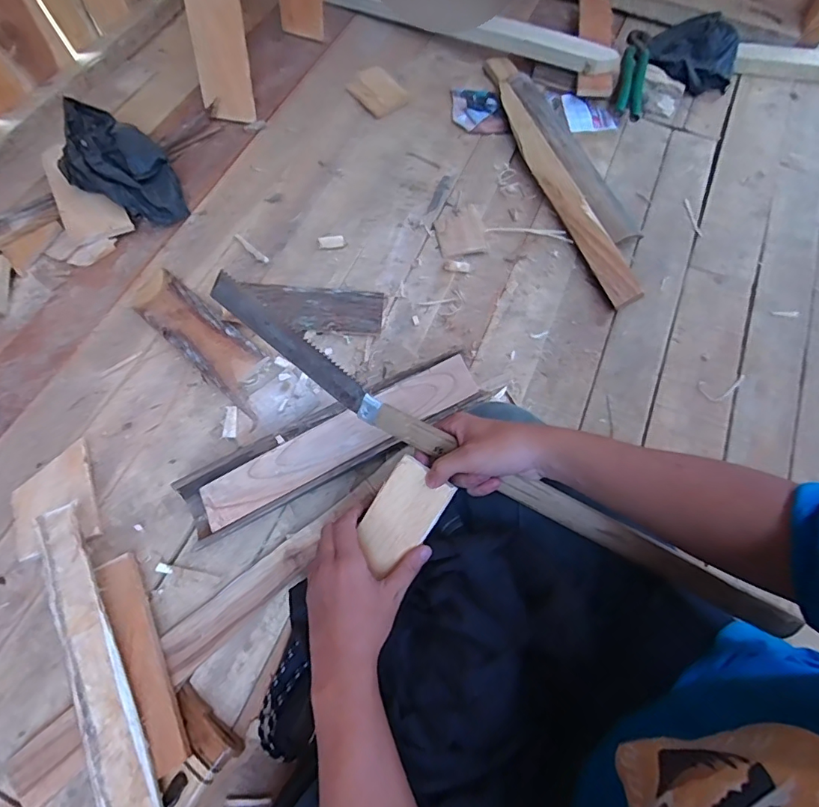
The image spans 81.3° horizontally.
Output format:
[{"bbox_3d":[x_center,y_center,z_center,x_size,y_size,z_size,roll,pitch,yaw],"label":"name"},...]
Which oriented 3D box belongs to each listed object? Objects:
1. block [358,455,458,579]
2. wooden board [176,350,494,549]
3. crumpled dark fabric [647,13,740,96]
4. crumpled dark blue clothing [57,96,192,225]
[{"bbox_3d":[-0.009,0.106,0.458,0.063,0.008,0.101,38,95,24],"label":"block"},{"bbox_3d":[-0.097,0.050,0.638,0.411,0.071,0.088,-27,71,-13],"label":"wooden board"},{"bbox_3d":[0.588,-0.720,0.983,0.172,0.053,0.182,14,67,4],"label":"crumpled dark fabric"},{"bbox_3d":[-0.492,-0.394,0.801,0.138,0.079,0.251,-41,74,-17],"label":"crumpled dark blue clothing"}]

